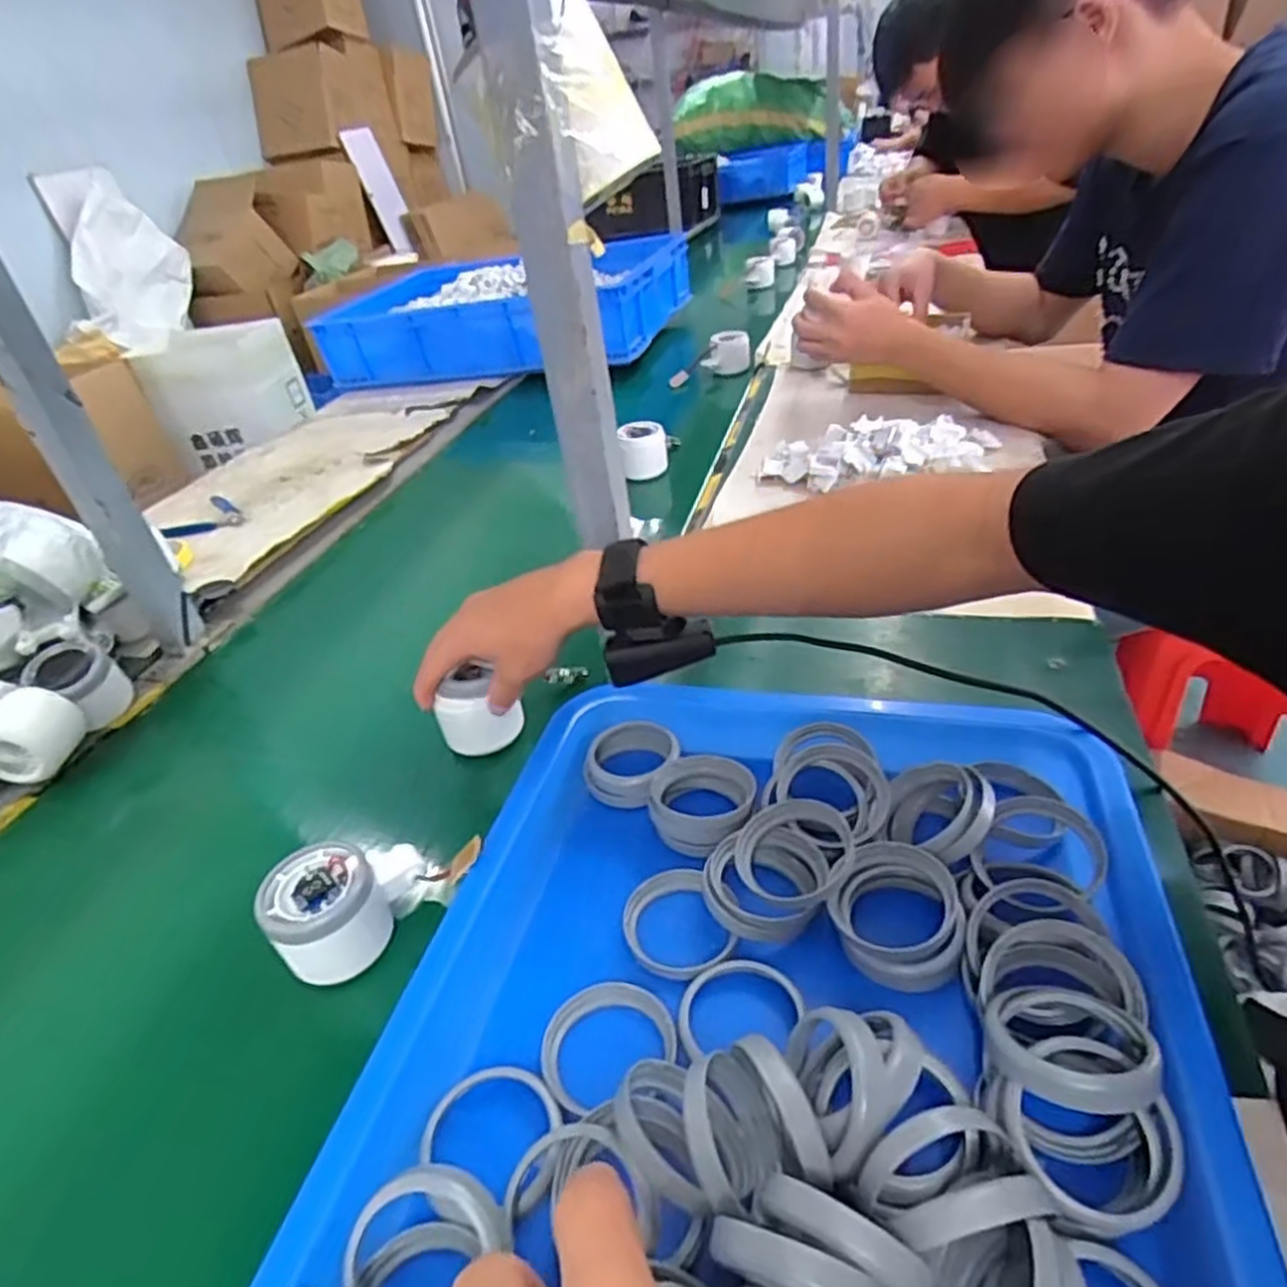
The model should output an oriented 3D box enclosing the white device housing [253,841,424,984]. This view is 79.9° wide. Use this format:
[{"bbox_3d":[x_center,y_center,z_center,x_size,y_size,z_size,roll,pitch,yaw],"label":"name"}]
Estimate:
[{"bbox_3d":[-0.167,0.145,0.430,0.053,0.053,0.082,14,41,30],"label":"white device housing"}]

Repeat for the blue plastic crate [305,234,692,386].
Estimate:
[{"bbox_3d":[-0.274,-0.642,1.494,0.642,0.131,0.452,2,36,17],"label":"blue plastic crate"}]

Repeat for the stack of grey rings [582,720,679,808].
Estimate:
[{"bbox_3d":[-0.007,0.074,0.487,0.053,0.020,0.059,1,36,16],"label":"stack of grey rings"}]

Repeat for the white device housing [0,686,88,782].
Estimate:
[{"bbox_3d":[-0.466,0.073,0.581,0.060,0.067,0.048,-8,35,3],"label":"white device housing"}]

